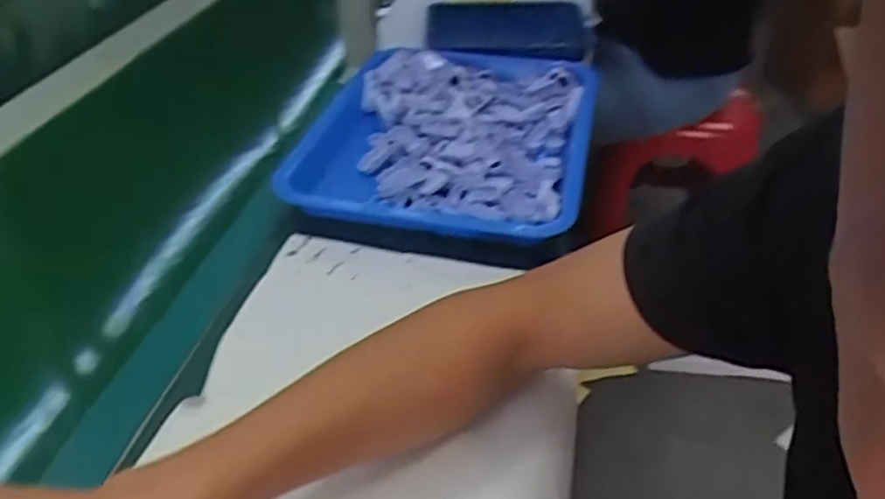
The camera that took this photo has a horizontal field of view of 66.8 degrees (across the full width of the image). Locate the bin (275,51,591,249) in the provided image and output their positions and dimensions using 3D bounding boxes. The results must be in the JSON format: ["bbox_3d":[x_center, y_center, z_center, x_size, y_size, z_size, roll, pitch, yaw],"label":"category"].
[{"bbox_3d":[0.010,-0.120,0.687,0.278,0.073,0.345,7,42,9],"label":"bin"}]

